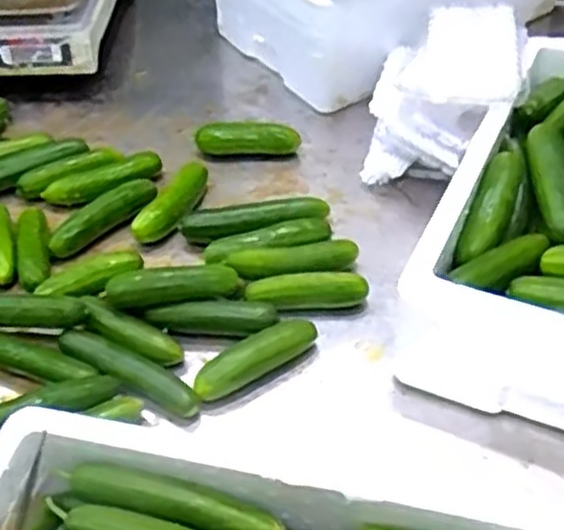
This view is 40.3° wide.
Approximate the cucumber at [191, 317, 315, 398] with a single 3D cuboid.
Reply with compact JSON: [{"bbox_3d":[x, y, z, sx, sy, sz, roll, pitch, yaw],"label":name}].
[{"bbox_3d":[-0.026,0.083,0.704,0.123,0.028,0.033,-28,50,-22],"label":"cucumber"}]

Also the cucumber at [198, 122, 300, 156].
[{"bbox_3d":[-0.041,-0.152,0.948,0.128,0.038,0.033,-4,45,-1],"label":"cucumber"}]

